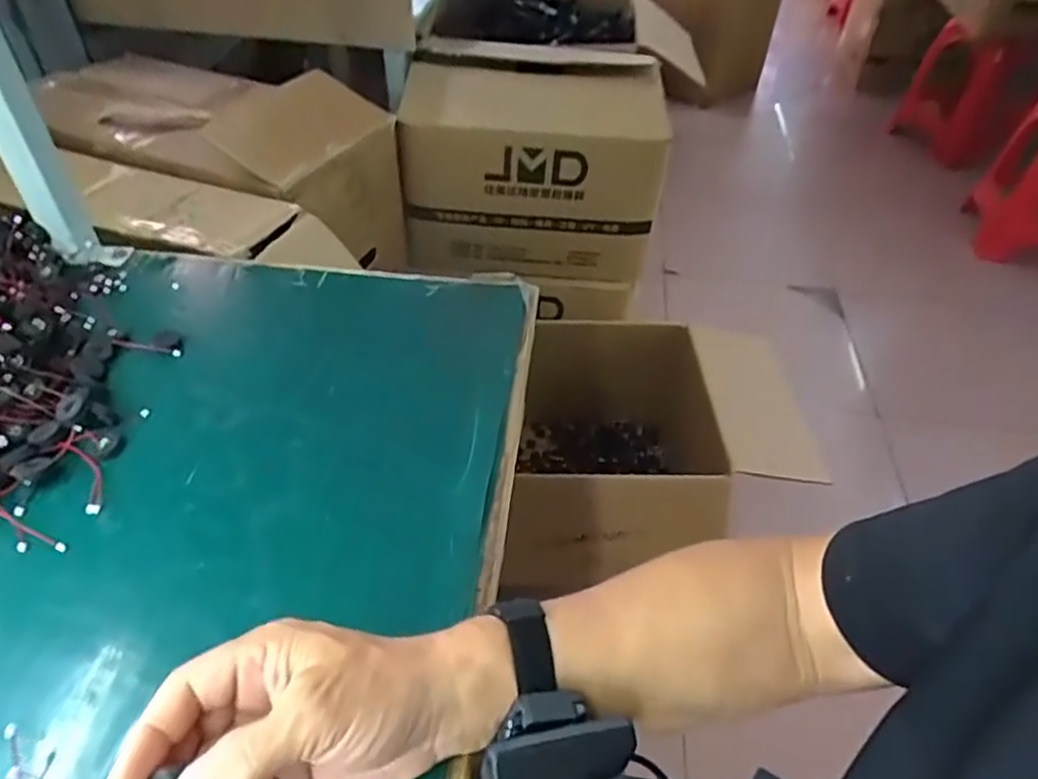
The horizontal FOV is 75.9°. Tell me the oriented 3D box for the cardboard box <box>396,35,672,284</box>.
[{"bbox_3d":[0.024,-0.483,1.391,0.505,0.341,0.416,0,46,-1],"label":"cardboard box"}]

